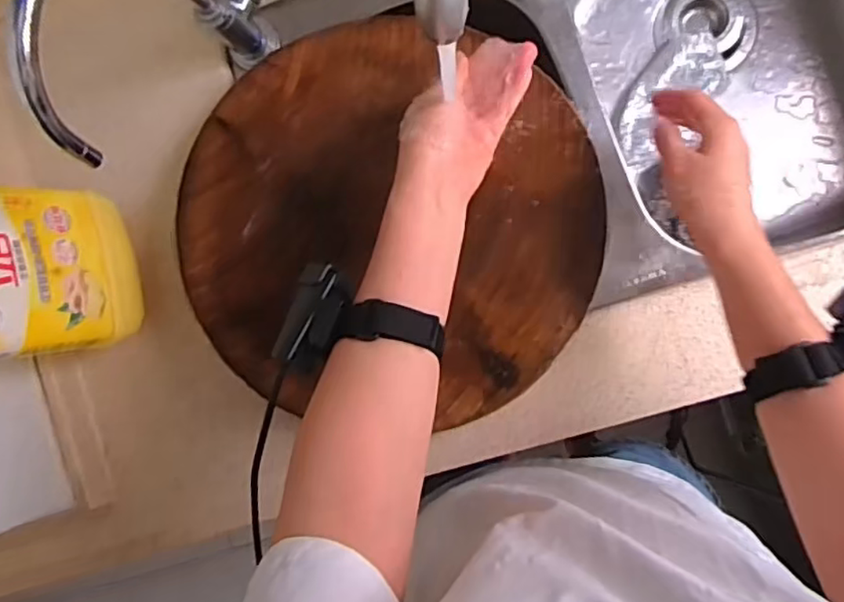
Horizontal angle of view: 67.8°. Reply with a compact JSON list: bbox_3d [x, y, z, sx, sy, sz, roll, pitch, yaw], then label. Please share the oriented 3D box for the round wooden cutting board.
[{"bbox_3d":[-0.027,-0.077,0.563,0.358,0.051,0.338,0,86,4],"label":"round wooden cutting board"}]

